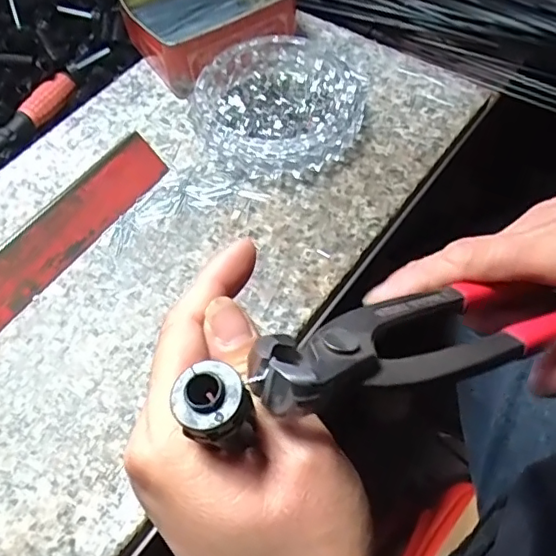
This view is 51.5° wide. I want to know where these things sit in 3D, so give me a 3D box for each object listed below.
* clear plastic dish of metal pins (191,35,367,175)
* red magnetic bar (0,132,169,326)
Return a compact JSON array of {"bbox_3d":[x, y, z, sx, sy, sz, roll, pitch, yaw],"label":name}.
[{"bbox_3d":[0.001,-0.128,0.430,0.121,0.031,0.116,-1,59,1],"label":"clear plastic dish of metal pins"},{"bbox_3d":[-0.158,-0.011,0.370,0.026,0.026,0.227,32,65,19],"label":"red magnetic bar"}]

